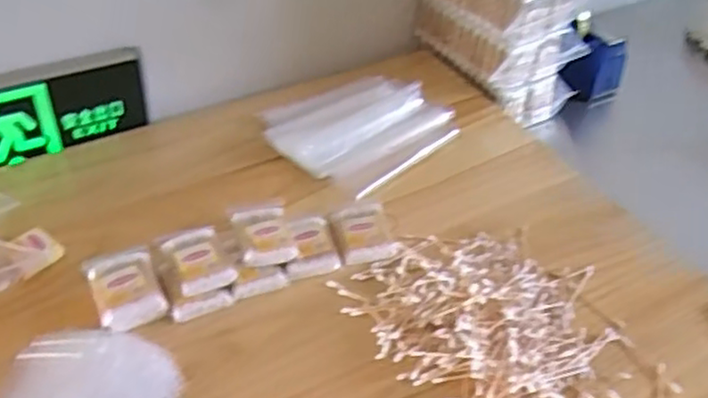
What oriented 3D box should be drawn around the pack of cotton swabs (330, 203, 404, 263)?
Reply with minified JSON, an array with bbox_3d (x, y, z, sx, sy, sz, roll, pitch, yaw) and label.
[{"bbox_3d":[0.011,0.036,0.750,0.062,0.017,0.079,-9,44,-13],"label":"pack of cotton swabs"}]

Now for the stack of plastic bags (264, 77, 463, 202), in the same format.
[{"bbox_3d":[0.011,-0.093,0.877,0.205,0.035,0.160,-33,53,-32],"label":"stack of plastic bags"}]

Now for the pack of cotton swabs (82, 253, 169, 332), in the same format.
[{"bbox_3d":[-0.224,0.088,0.673,0.061,0.030,0.082,-17,46,-20],"label":"pack of cotton swabs"}]

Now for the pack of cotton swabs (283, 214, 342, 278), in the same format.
[{"bbox_3d":[-0.050,0.048,0.745,0.056,0.024,0.080,-8,44,-12],"label":"pack of cotton swabs"}]

